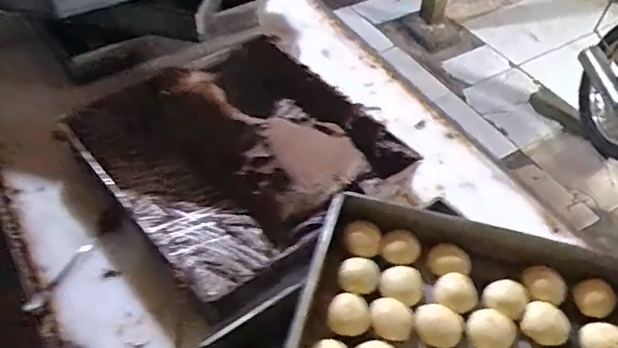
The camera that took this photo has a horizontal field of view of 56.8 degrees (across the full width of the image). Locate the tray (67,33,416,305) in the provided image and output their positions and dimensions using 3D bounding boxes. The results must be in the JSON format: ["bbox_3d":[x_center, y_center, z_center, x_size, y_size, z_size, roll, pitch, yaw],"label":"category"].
[{"bbox_3d":[-0.111,-0.038,0.906,0.397,0.109,0.415,-31,57,-27],"label":"tray"}]

